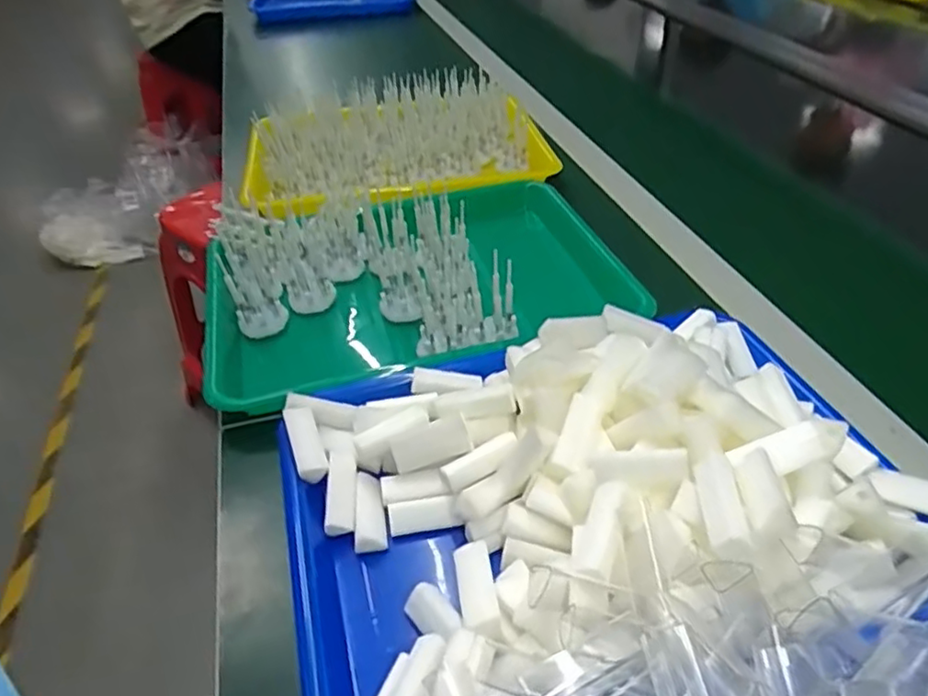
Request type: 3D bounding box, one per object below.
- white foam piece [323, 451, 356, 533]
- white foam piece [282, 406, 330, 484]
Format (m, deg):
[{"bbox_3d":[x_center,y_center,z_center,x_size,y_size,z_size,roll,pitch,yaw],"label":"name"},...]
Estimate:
[{"bbox_3d":[-0.071,0.081,0.378,0.017,0.009,0.050,-5,55,-1],"label":"white foam piece"},{"bbox_3d":[-0.095,0.056,0.394,0.017,0.019,0.047,-15,42,-15],"label":"white foam piece"}]

